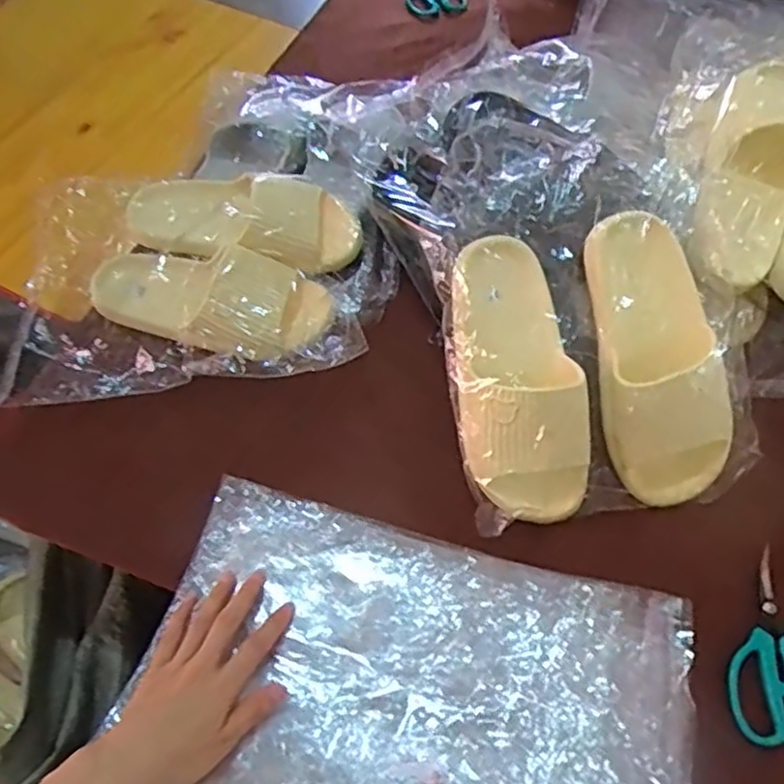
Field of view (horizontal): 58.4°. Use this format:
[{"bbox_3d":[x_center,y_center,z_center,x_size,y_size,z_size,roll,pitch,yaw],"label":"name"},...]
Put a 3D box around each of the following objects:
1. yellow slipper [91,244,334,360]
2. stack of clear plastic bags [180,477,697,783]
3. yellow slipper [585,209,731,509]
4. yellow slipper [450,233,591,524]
[{"bbox_3d":[-0.182,-0.096,0.682,0.235,0.057,0.098,17,61,11],"label":"yellow slipper"},{"bbox_3d":[0.010,0.240,0.499,0.392,0.087,0.302,13,60,8],"label":"stack of clear plastic bags"},{"bbox_3d":[0.229,-0.028,0.600,0.096,0.055,0.252,-11,91,-6],"label":"yellow slipper"},{"bbox_3d":[0.104,-0.010,0.586,0.096,0.051,0.237,-12,89,-6],"label":"yellow slipper"}]

